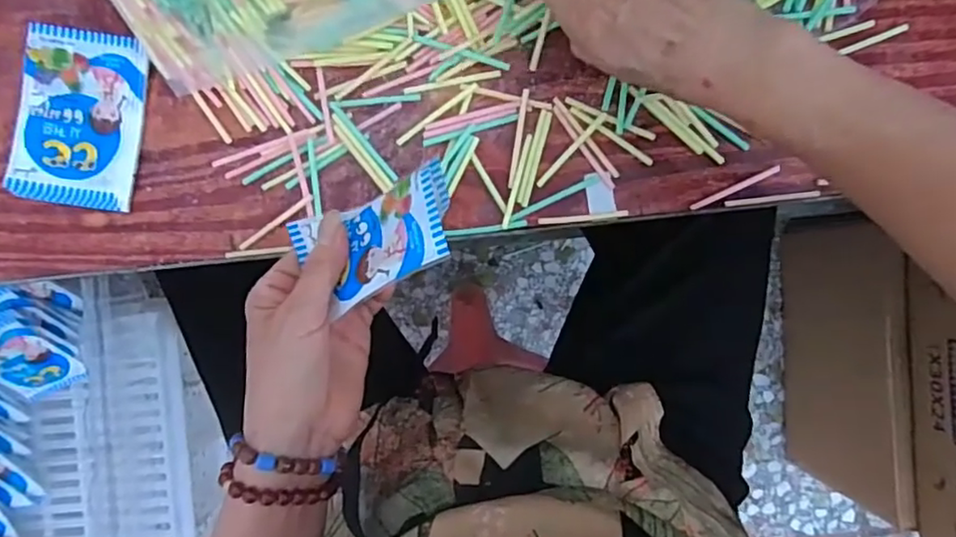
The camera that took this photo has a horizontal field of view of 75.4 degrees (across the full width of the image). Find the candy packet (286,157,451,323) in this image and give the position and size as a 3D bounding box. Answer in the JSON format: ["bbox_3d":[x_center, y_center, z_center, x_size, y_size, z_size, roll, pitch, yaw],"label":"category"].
[{"bbox_3d":[-0.056,-0.015,0.326,0.100,0.019,0.057,-26,65,32],"label":"candy packet"}]

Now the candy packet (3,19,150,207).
[{"bbox_3d":[-0.250,-0.094,0.389,0.074,0.011,0.108,10,91,-1],"label":"candy packet"}]

